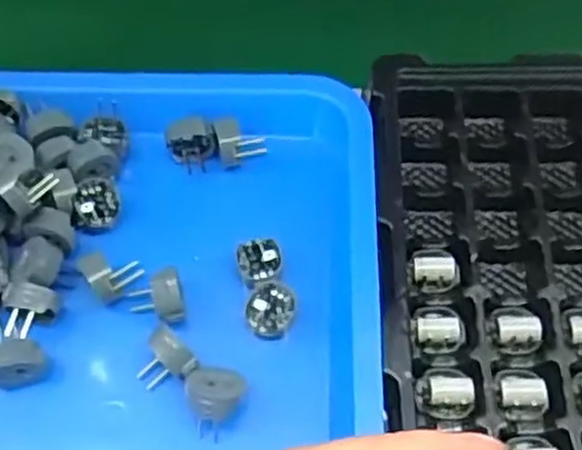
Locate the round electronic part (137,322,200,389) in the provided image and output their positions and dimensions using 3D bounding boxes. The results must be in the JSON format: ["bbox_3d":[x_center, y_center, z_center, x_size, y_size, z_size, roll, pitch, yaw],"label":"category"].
[{"bbox_3d":[-0.061,0.068,0.370,0.026,0.023,0.028,-1,59,1],"label":"round electronic part"}]

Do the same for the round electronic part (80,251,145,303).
[{"bbox_3d":[-0.095,0.024,0.393,0.028,0.021,0.024,-35,65,-18],"label":"round electronic part"}]

